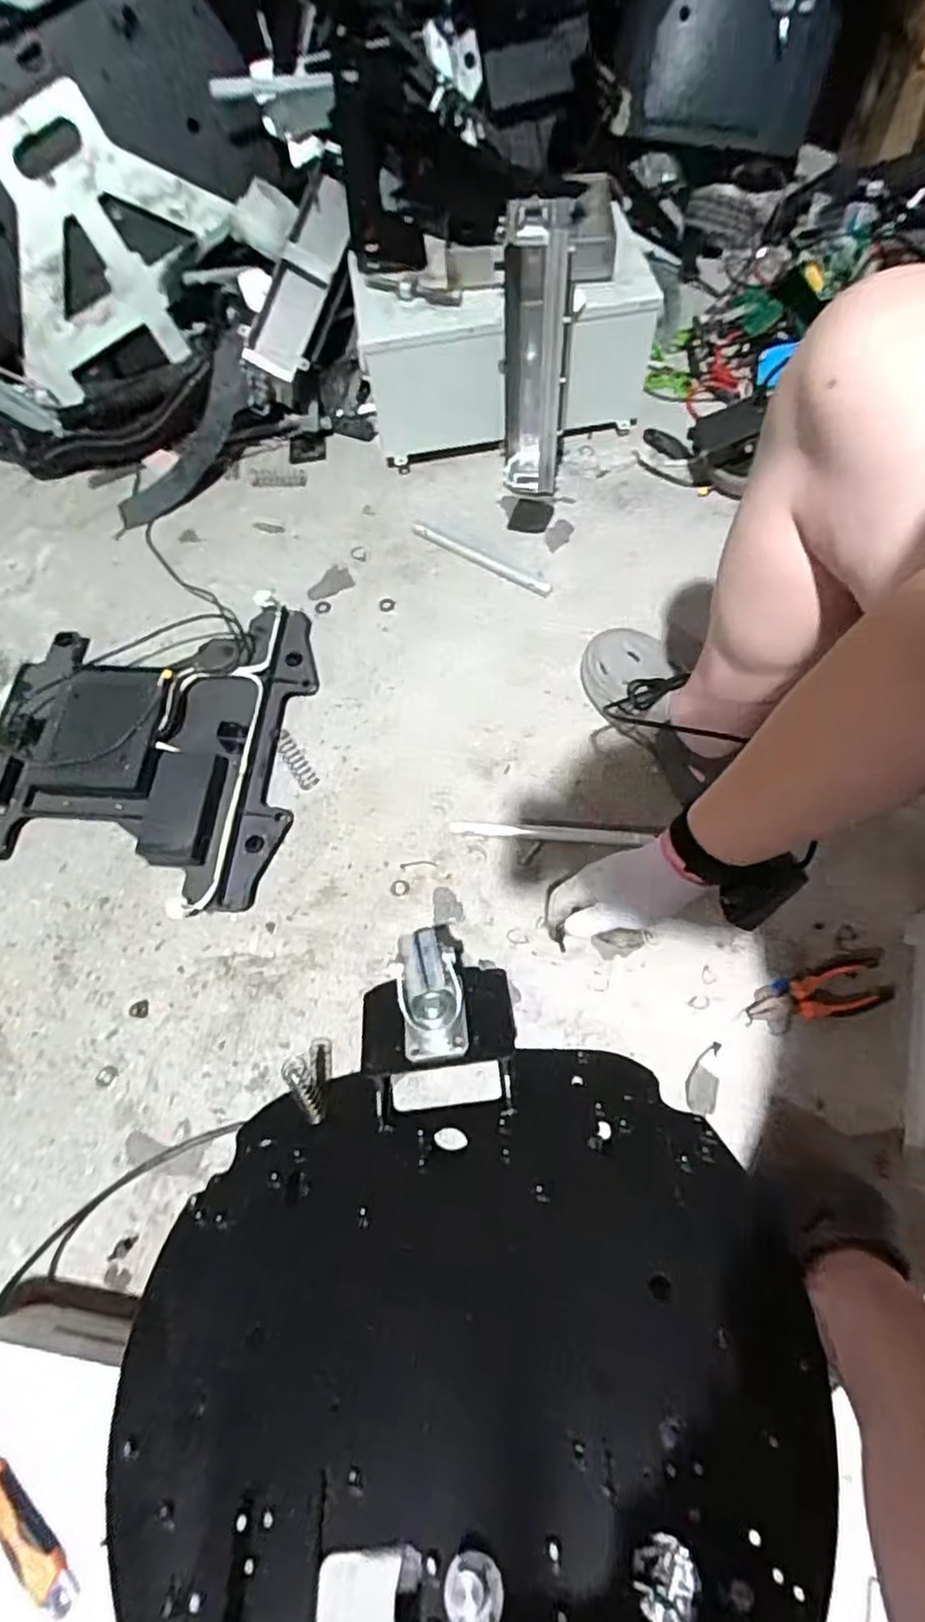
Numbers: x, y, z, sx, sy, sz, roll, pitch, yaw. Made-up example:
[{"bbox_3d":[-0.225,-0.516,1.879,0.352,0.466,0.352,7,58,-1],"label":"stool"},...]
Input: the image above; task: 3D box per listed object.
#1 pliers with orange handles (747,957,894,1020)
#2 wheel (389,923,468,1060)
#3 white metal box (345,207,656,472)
[{"bbox_3d":[0.401,0.206,0.750,0.155,0.027,0.056,-15,68,-3],"label":"pliers with orange handles"},{"bbox_3d":[-0.034,0.188,0.691,0.068,0.058,0.125,-4,68,1],"label":"wheel"},{"bbox_3d":[0.074,-0.704,1.054,0.446,0.236,0.181,-14,64,-3],"label":"white metal box"}]

